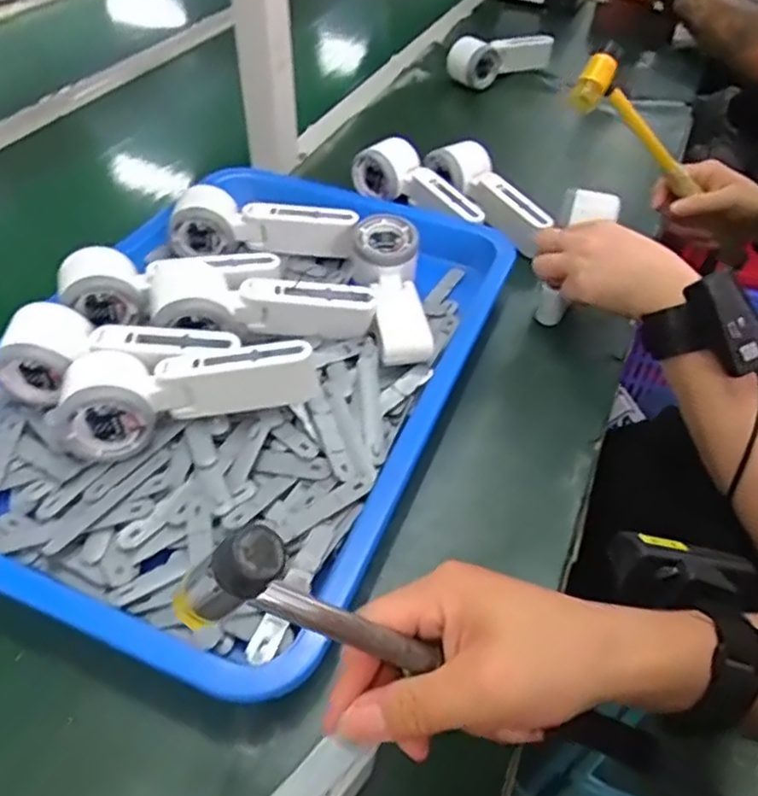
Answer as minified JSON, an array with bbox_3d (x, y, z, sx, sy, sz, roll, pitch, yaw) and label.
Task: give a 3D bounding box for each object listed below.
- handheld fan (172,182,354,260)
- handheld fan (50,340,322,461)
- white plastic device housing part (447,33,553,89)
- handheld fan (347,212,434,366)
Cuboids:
[{"bbox_3d":[-0.102,-0.155,0.610,0.163,0.043,0.052,3,46,1],"label":"handheld fan"},{"bbox_3d":[-0.127,-0.001,0.455,0.168,0.058,0.068,-2,46,-4],"label":"handheld fan"},{"bbox_3d":[0.171,-0.476,0.963,0.145,0.063,0.069,7,46,5],"label":"white plastic device housing part"},{"bbox_3d":[0.009,-0.091,0.561,0.054,0.041,0.165,-4,46,-6],"label":"handheld fan"}]

